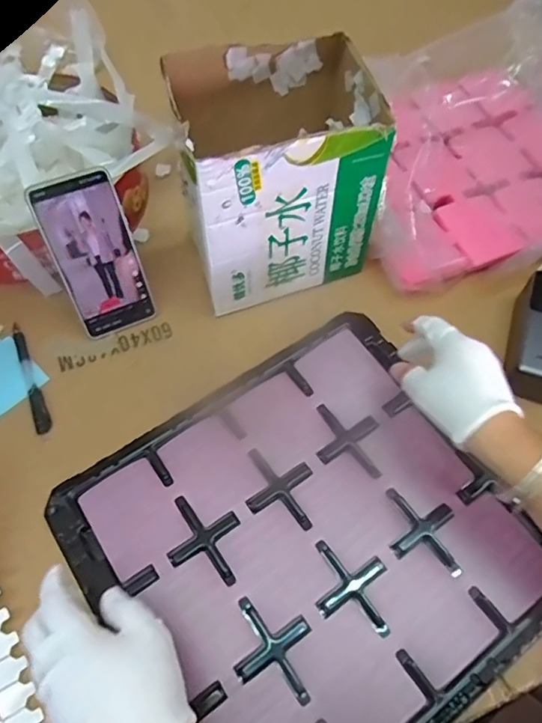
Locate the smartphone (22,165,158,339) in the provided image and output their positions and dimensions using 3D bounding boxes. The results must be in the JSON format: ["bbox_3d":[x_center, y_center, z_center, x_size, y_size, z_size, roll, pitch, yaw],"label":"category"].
[{"bbox_3d":[-0.173,-0.103,0.545,0.079,0.164,0.010,-21,39,-11],"label":"smartphone"}]

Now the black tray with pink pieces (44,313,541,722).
[{"bbox_3d":[0.032,0.155,0.480,0.340,0.017,0.330,-31,64,-16],"label":"black tray with pink pieces"}]

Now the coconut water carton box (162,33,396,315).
[{"bbox_3d":[0.007,-0.185,0.566,0.180,0.201,0.146,-16,61,-8],"label":"coconut water carton box"}]

